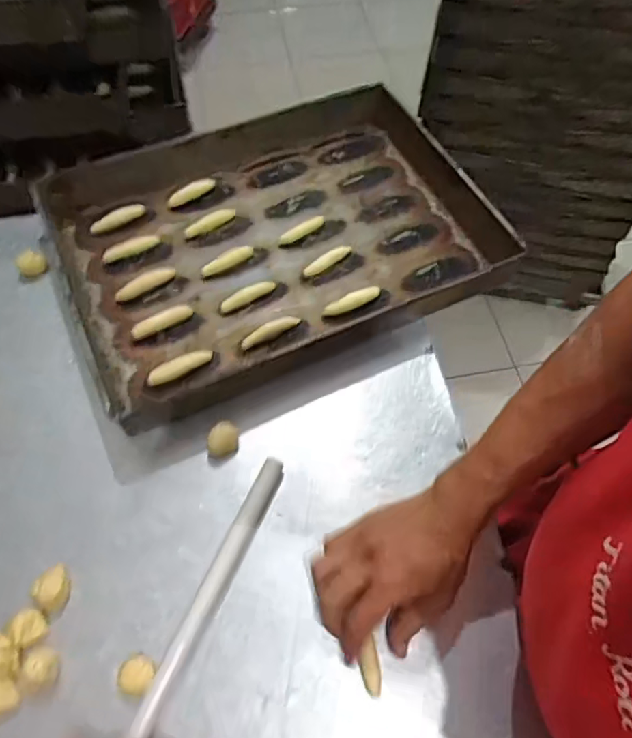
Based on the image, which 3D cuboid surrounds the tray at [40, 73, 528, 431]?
[{"bbox_3d":[-0.052,-0.180,0.691,0.522,0.054,0.385,-21,63,-12],"label":"tray"}]

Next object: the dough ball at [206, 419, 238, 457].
[{"bbox_3d":[-0.097,0.072,0.567,0.032,0.019,0.029,-13,62,-8],"label":"dough ball"}]

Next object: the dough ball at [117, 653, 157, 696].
[{"bbox_3d":[-0.152,0.261,0.465,0.027,0.025,0.028,0,61,-1],"label":"dough ball"}]

